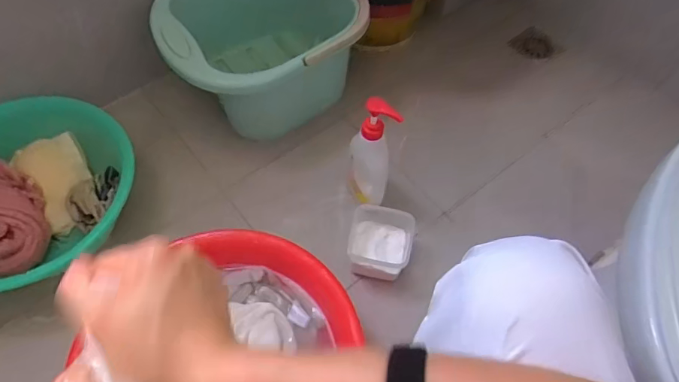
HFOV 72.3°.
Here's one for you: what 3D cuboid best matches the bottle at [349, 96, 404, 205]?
[{"bbox_3d":[0.054,-0.055,0.763,0.065,0.214,0.081,-3,58,-3],"label":"bottle"}]

